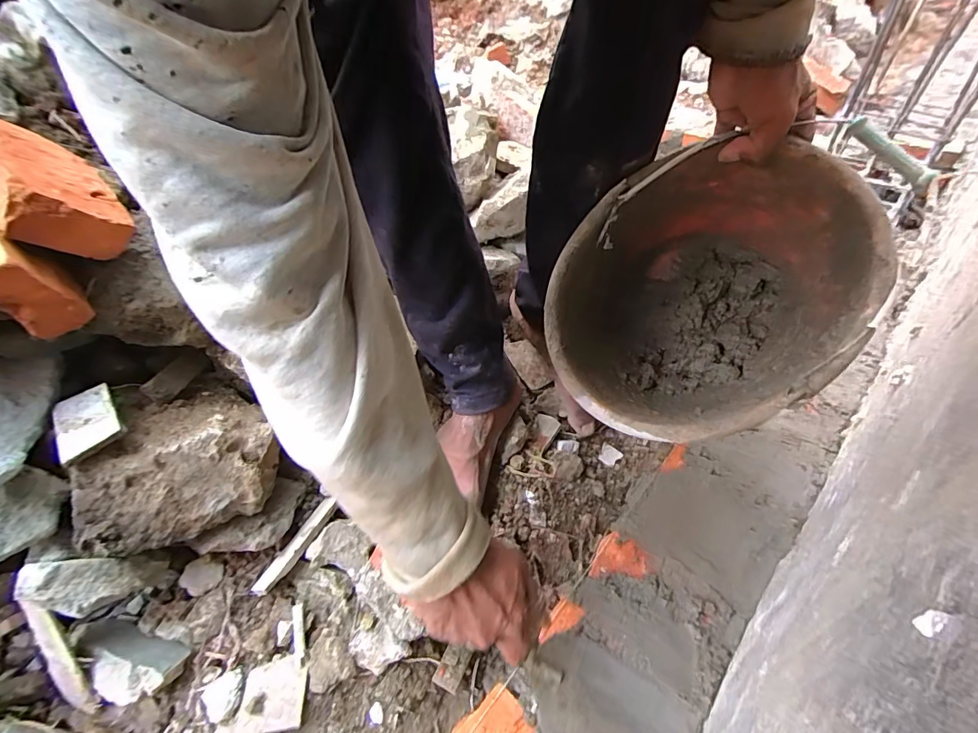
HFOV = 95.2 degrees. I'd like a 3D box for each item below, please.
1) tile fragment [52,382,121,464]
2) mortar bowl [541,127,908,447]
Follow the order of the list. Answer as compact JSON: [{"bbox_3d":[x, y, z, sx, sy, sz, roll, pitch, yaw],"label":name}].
[{"bbox_3d":[-0.351,0.047,0.386,0.044,0.012,0.066,-31,50,-25],"label":"tile fragment"},{"bbox_3d":[0.224,-0.071,0.500,0.288,0.202,0.288,-1,87,23],"label":"mortar bowl"}]

